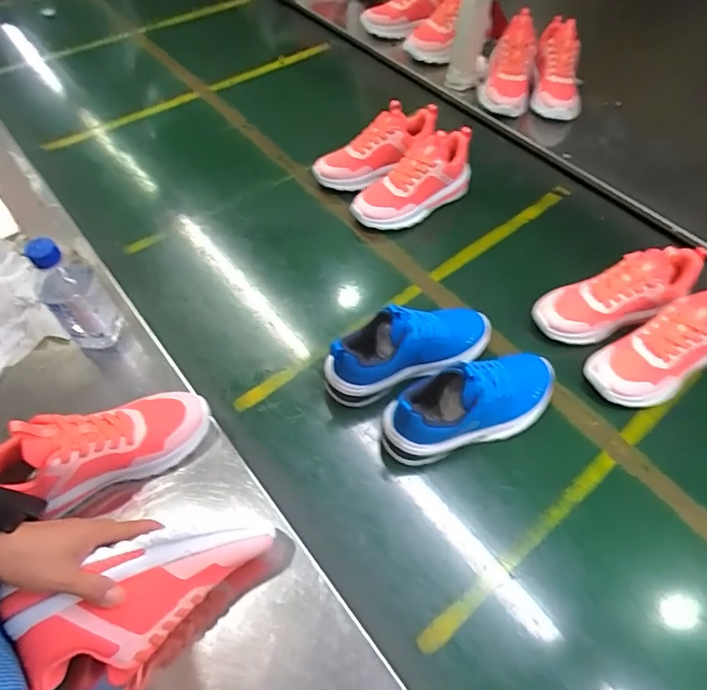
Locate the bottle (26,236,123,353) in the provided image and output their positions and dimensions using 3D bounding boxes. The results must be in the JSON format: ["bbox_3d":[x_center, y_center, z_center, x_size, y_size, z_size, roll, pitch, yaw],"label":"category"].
[{"bbox_3d":[-0.341,-0.057,0.595,0.064,0.177,0.067,0,56,0],"label":"bottle"}]

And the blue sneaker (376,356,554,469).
[{"bbox_3d":[0.150,0.067,0.586,0.231,0.107,0.083,-22,59,-14],"label":"blue sneaker"}]

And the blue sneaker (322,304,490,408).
[{"bbox_3d":[0.075,-0.005,0.619,0.239,0.106,0.080,-21,59,-14],"label":"blue sneaker"}]

